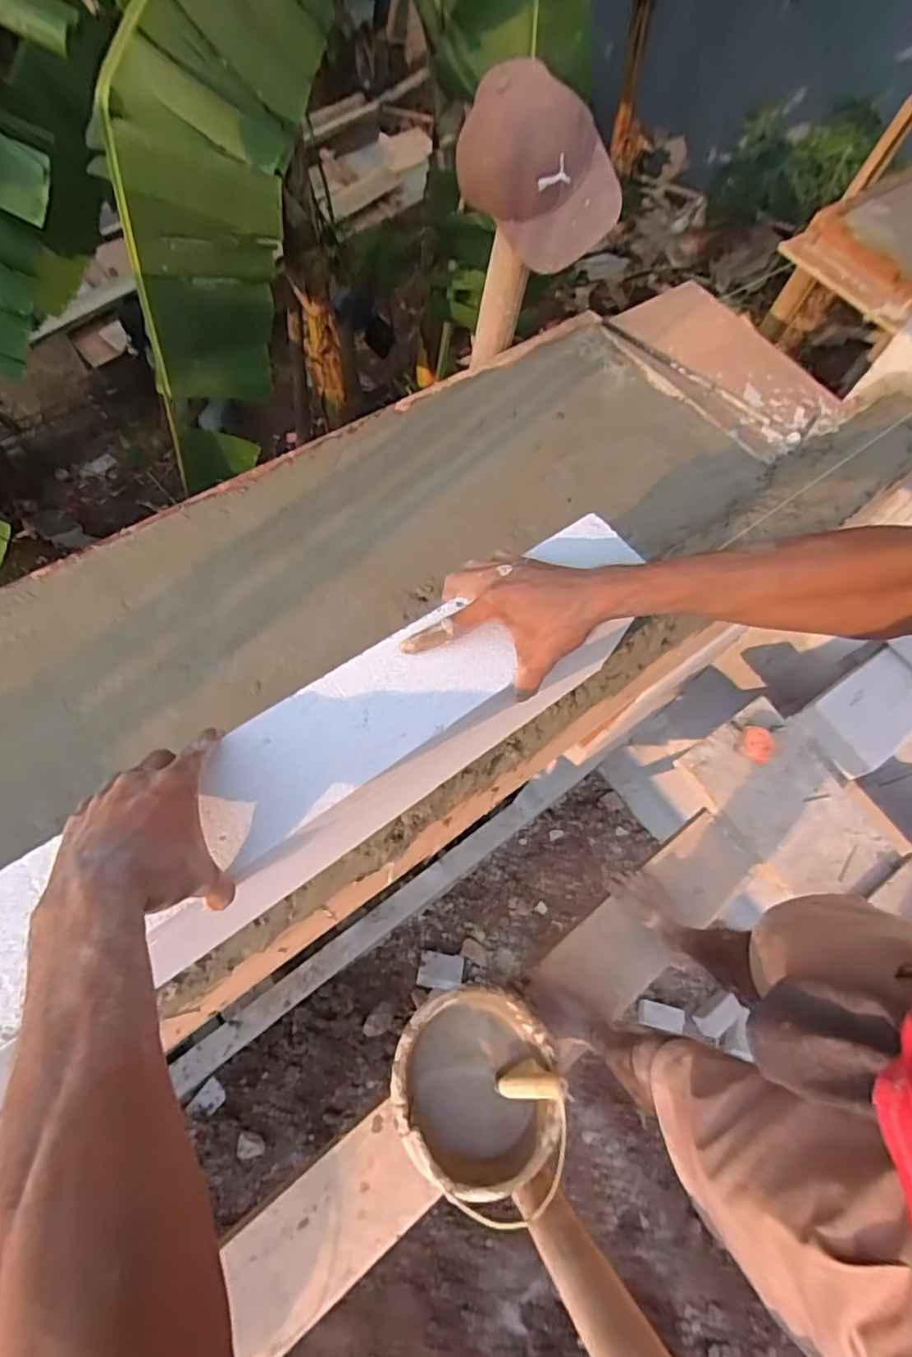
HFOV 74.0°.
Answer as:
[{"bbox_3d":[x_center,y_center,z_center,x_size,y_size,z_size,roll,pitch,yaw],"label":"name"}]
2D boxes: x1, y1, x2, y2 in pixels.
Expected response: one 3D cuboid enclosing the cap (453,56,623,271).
[{"bbox_3d":[0.120,-0.730,0.875,0.241,0.175,0.142,36,34,-23],"label":"cap"}]

